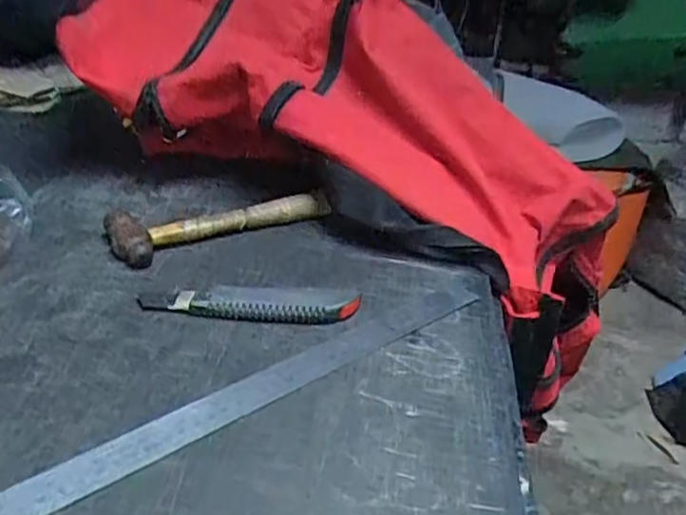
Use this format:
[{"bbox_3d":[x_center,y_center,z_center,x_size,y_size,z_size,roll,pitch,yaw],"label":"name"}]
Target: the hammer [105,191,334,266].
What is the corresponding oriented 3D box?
[{"bbox_3d":[-0.113,-0.035,0.595,0.205,0.029,0.064,-12,33,-30],"label":"hammer"}]

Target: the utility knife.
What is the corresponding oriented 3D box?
[{"bbox_3d":[-0.072,0.036,0.483,0.167,0.014,0.027,4,28,-3],"label":"utility knife"}]

